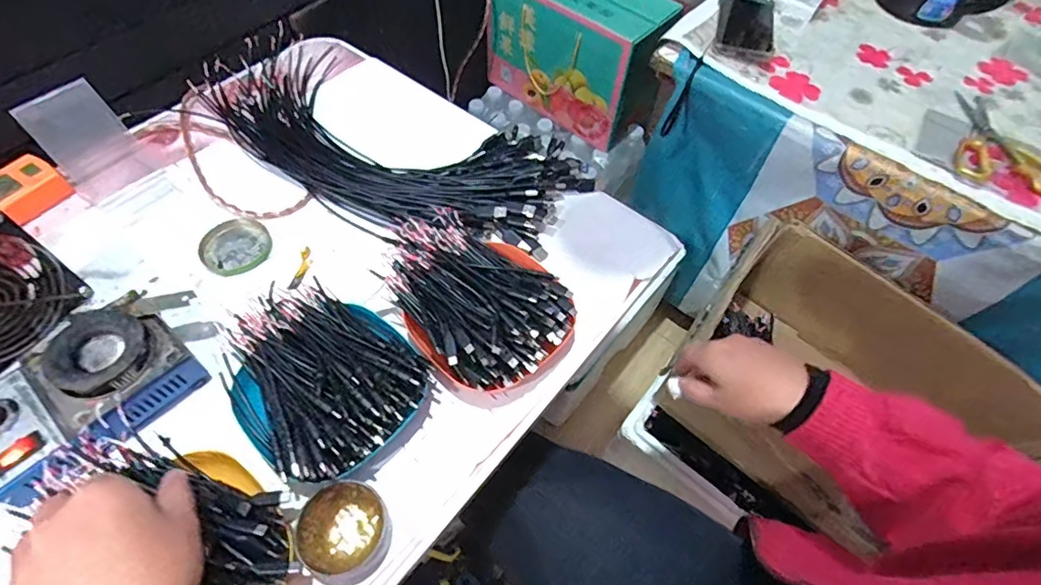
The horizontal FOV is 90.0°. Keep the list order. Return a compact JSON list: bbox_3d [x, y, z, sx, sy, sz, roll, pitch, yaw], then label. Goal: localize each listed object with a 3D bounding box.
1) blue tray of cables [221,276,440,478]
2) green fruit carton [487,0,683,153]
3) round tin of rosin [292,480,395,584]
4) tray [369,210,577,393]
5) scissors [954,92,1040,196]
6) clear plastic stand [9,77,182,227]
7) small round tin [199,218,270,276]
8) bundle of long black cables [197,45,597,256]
[{"bbox_3d":[-0.167,0.070,0.433,0.162,0.060,0.132,38,63,18],"label":"blue tray of cables"},{"bbox_3d":[0.112,-0.476,1.022,0.324,0.242,0.157,35,63,17],"label":"green fruit carton"},{"bbox_3d":[-0.129,0.176,0.383,0.061,0.031,0.064,2,58,-3],"label":"round tin of rosin"},{"bbox_3d":[-0.042,-0.001,0.477,0.132,0.071,0.183,-29,65,-20],"label":"tray"},{"bbox_3d":[0.597,-0.193,0.653,0.110,0.008,0.174,13,58,4],"label":"scissors"},{"bbox_3d":[-0.429,-0.144,0.533,0.085,0.093,0.080,41,64,20],"label":"clear plastic stand"},{"bbox_3d":[-0.292,-0.048,0.533,0.065,0.013,0.057,-36,67,-23],"label":"small round tin"},{"bbox_3d":[-0.161,-0.180,0.598,0.464,0.046,0.206,26,60,11],"label":"bundle of long black cables"}]

